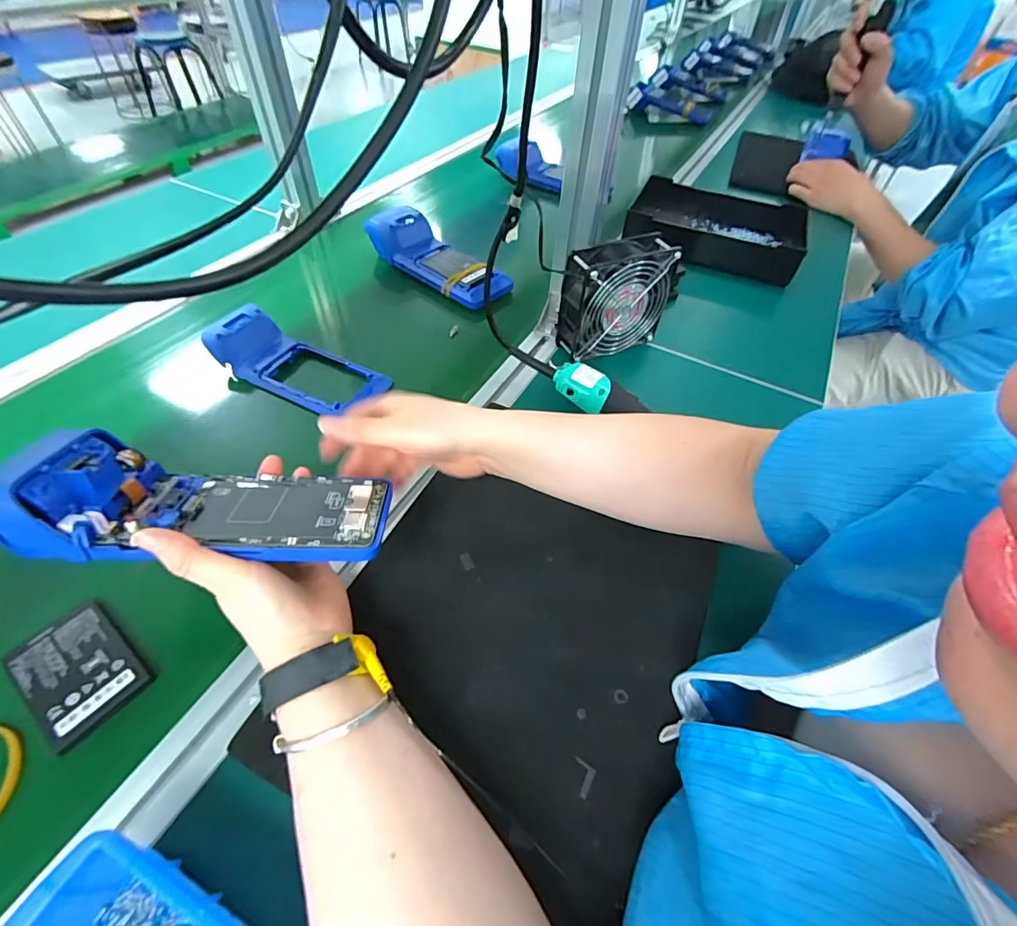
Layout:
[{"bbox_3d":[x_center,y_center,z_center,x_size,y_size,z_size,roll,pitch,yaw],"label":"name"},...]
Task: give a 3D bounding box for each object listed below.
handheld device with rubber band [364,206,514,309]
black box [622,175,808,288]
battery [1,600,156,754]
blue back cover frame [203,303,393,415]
[{"bbox_3d":[-0.096,-0.284,0.647,0.217,0.059,0.073,36,57,23],"label":"handheld device with rubber band"},{"bbox_3d":[0.321,-0.360,0.731,0.265,0.049,0.173,20,52,12],"label":"black box"},{"bbox_3d":[-0.295,0.141,0.322,0.092,0.005,0.060,33,56,21],"label":"battery"},{"bbox_3d":[-0.232,-0.111,0.518,0.198,0.052,0.085,22,52,13],"label":"blue back cover frame"}]

